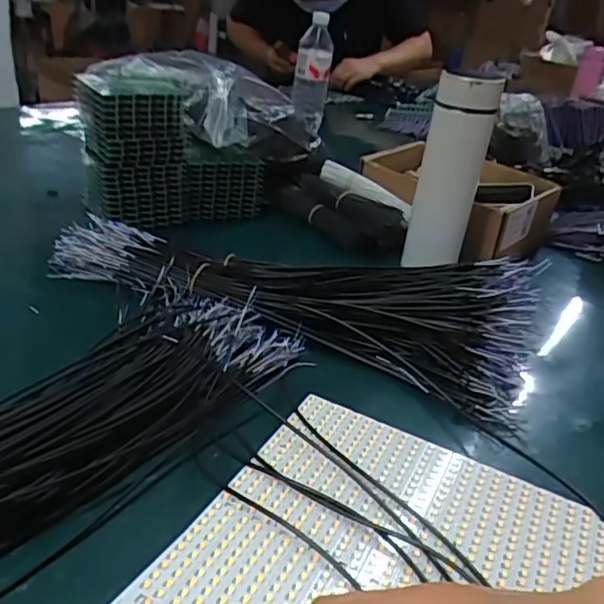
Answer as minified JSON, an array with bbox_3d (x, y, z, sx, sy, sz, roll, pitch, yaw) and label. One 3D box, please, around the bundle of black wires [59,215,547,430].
[{"bbox_3d":[-0.018,-0.018,0.567,0.466,0.084,0.137,17,29,17],"label":"bundle of black wires"}]

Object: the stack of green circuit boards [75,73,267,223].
[{"bbox_3d":[-0.157,-0.180,0.728,0.224,0.160,0.107,-7,32,-27],"label":"stack of green circuit boards"}]

